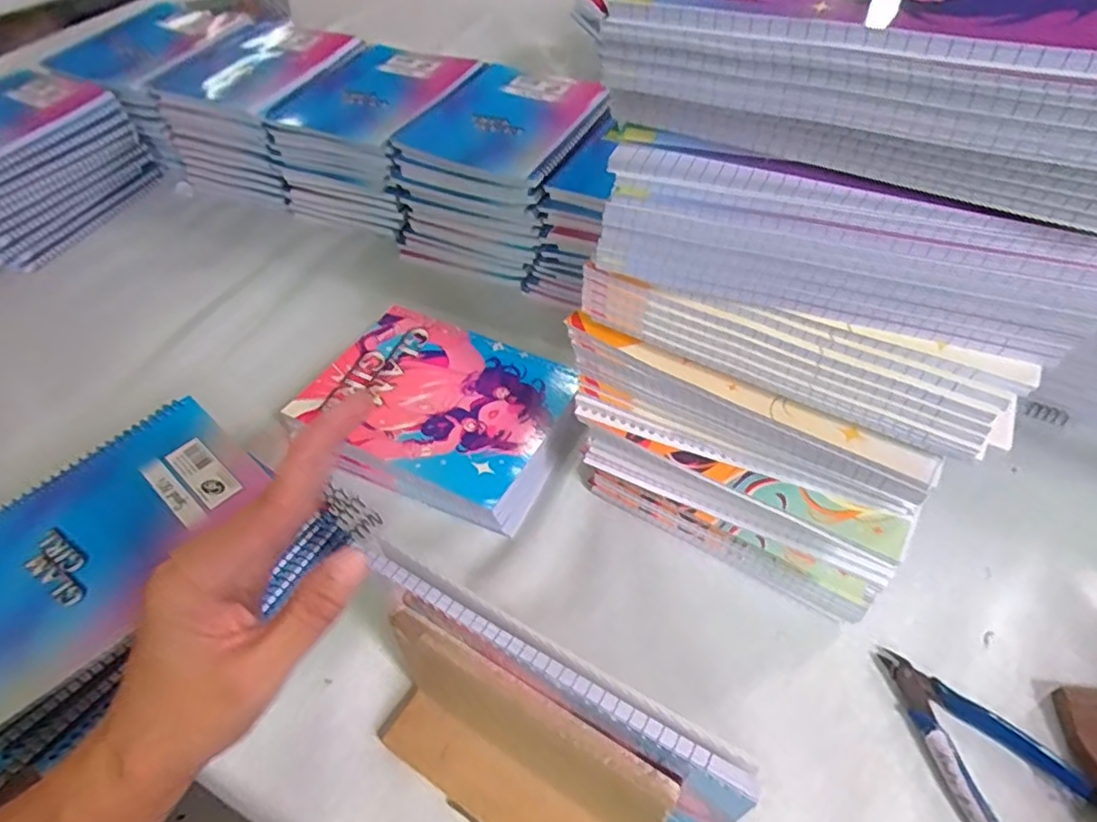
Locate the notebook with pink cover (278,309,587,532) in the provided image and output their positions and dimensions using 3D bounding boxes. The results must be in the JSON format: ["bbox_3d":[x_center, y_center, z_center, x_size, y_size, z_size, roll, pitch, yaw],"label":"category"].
[{"bbox_3d":[-0.088,0.002,0.532,0.204,0.042,0.155,23,55,22],"label":"notebook with pink cover"}]

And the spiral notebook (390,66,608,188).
[{"bbox_3d":[-0.043,-0.301,0.677,0.174,0.024,0.193,18,53,17],"label":"spiral notebook"}]

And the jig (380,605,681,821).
[{"bbox_3d":[-0.024,0.177,0.336,0.165,0.114,0.058,27,56,25],"label":"jig"}]

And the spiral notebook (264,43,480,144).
[{"bbox_3d":[-0.201,-0.358,0.731,0.184,0.022,0.204,17,52,16],"label":"spiral notebook"}]

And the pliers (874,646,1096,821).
[{"bbox_3d":[0.240,0.188,0.375,0.074,0.012,0.119,-28,53,-19],"label":"pliers"}]

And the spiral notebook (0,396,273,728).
[{"bbox_3d":[-0.282,0.084,0.409,0.146,0.015,0.199,34,59,28],"label":"spiral notebook"}]

